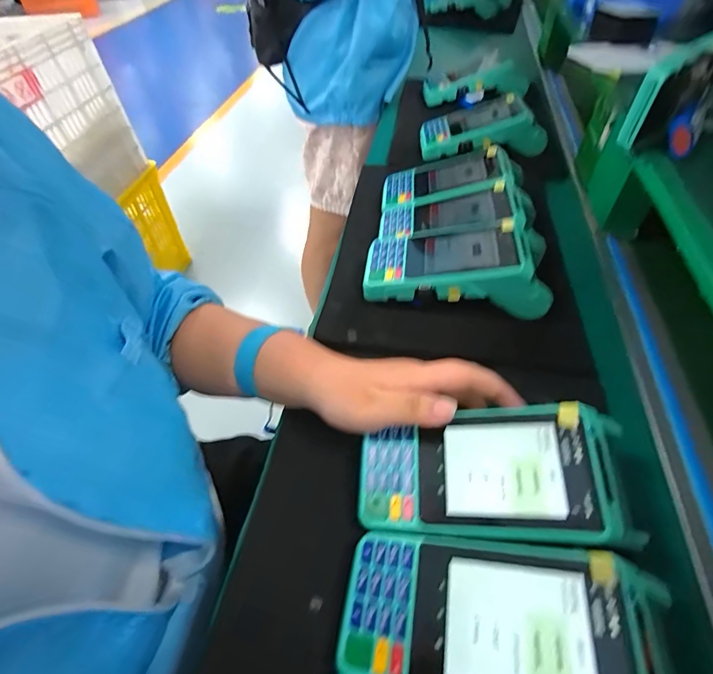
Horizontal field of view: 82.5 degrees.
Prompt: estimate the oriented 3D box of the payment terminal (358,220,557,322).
[{"bbox_3d":[0.092,-0.064,0.391,0.162,0.063,0.075,7,50,7],"label":"payment terminal"}]

